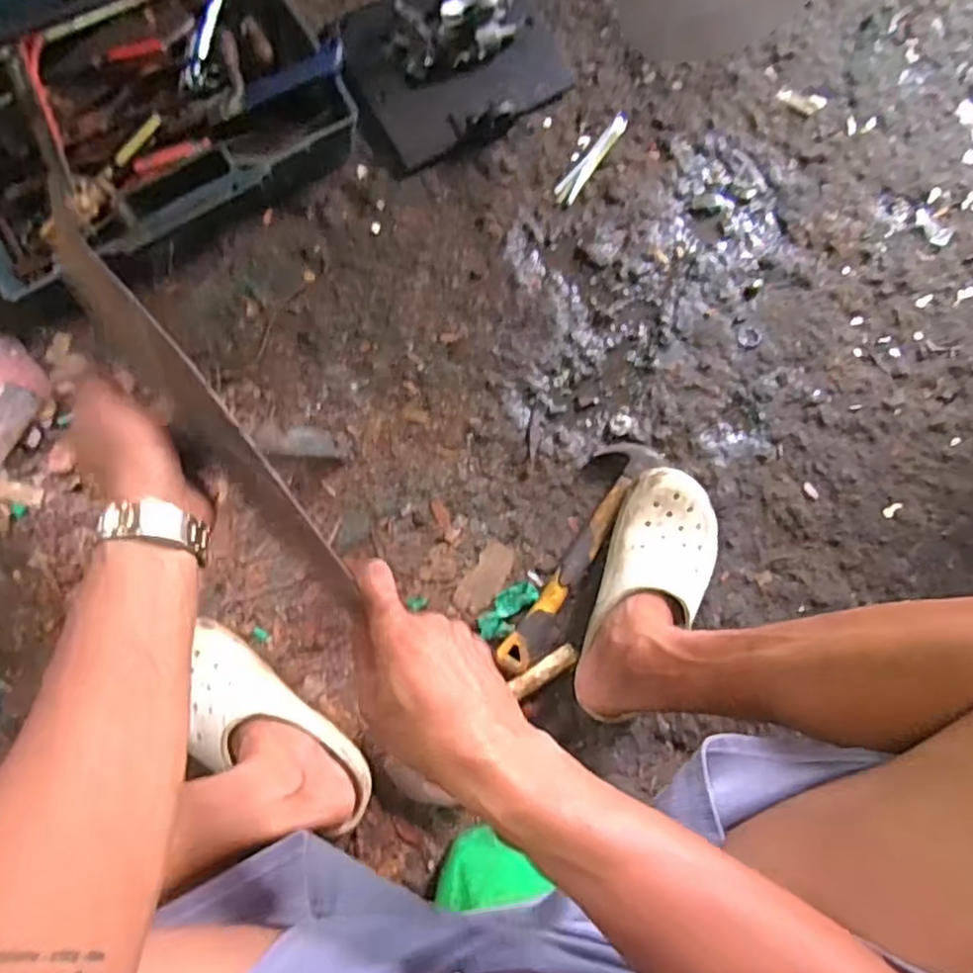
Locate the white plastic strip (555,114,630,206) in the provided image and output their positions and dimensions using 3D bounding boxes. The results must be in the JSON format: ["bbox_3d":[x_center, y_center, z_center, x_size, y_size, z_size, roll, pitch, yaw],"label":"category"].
[{"bbox_3d":[0.127,-0.393,0.800,0.027,0.014,0.122,40,97,3],"label":"white plastic strip"}]

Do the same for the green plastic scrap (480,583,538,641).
[{"bbox_3d":[0.023,0.131,0.716,0.033,0.016,0.072,41,84,4],"label":"green plastic scrap"}]

